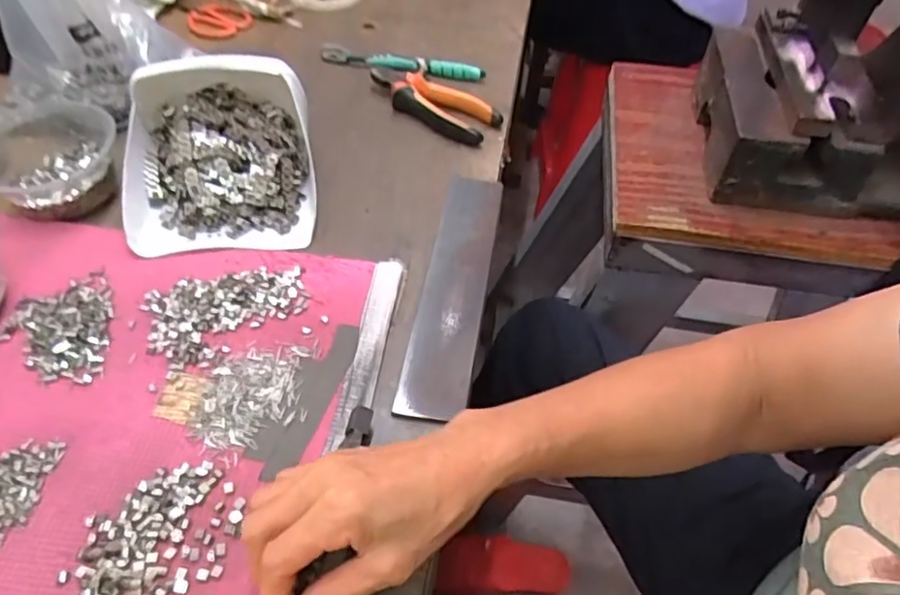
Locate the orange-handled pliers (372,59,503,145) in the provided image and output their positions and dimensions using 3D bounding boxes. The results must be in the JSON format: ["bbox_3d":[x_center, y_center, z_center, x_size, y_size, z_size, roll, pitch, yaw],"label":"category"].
[{"bbox_3d":[-0.015,-0.207,0.643,0.063,0.024,0.150,-35,59,-26],"label":"orange-handled pliers"}]

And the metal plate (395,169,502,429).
[{"bbox_3d":[0.005,-0.013,0.492,0.049,0.008,0.243,12,53,0],"label":"metal plate"}]

